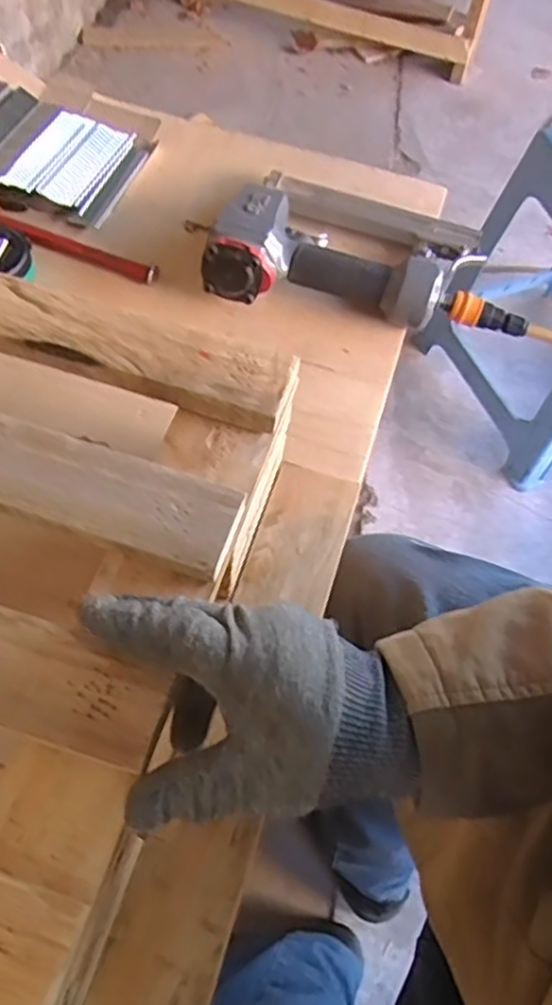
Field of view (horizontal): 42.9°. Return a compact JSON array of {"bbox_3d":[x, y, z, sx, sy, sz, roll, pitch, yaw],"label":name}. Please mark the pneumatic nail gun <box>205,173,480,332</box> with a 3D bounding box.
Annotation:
[{"bbox_3d":[0.066,-0.229,0.617,0.219,0.058,0.161,15,62,6],"label":"pneumatic nail gun"}]

